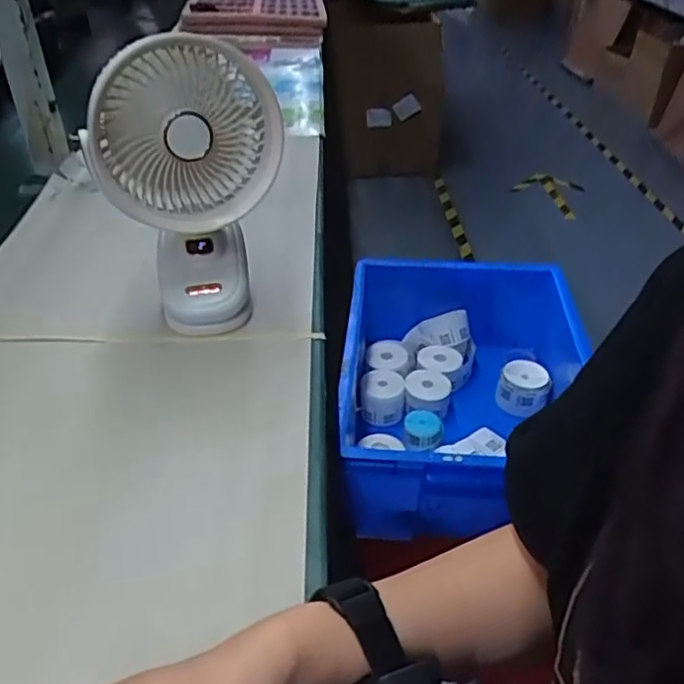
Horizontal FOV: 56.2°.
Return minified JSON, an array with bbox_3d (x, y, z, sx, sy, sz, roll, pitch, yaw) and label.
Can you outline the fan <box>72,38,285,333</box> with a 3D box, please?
[{"bbox_3d":[-0.136,-0.143,0.574,0.148,0.244,0.119,-8,38,-12],"label":"fan"}]

